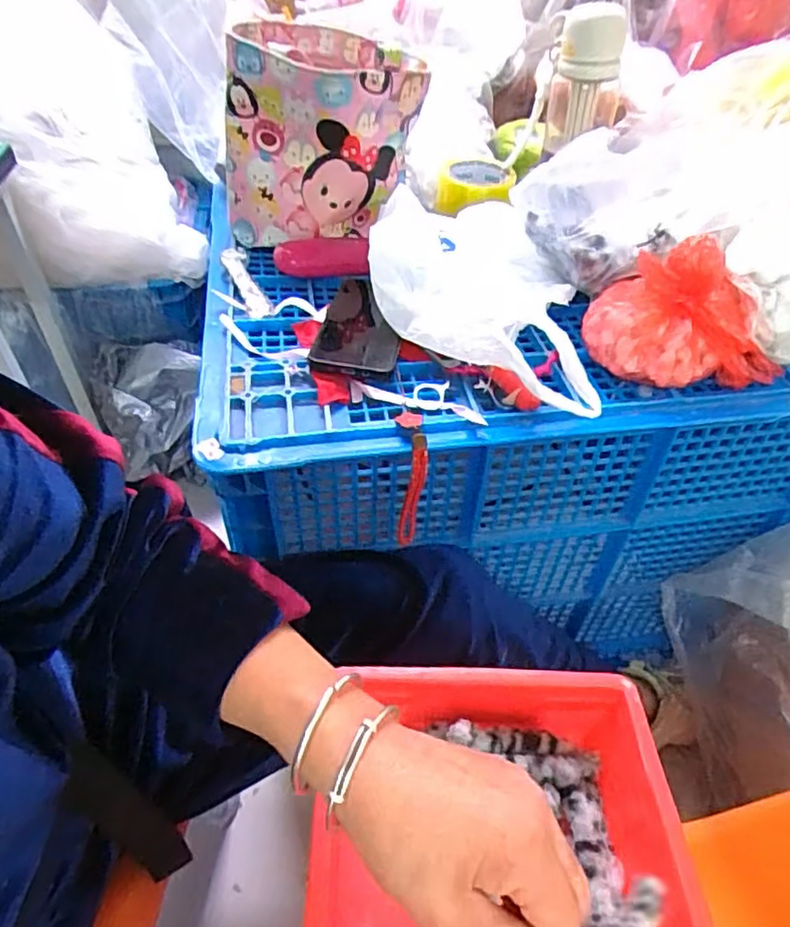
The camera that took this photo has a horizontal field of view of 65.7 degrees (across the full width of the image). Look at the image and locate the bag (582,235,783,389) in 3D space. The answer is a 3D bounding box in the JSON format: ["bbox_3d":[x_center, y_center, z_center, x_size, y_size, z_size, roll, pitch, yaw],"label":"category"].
[{"bbox_3d":[0.267,-0.135,0.556,0.174,0.112,0.112,12,47,10],"label":"bag"}]

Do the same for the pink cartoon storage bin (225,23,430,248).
[{"bbox_3d":[-0.086,-0.374,0.704,0.223,0.185,0.147,-6,47,-8],"label":"pink cartoon storage bin"}]

